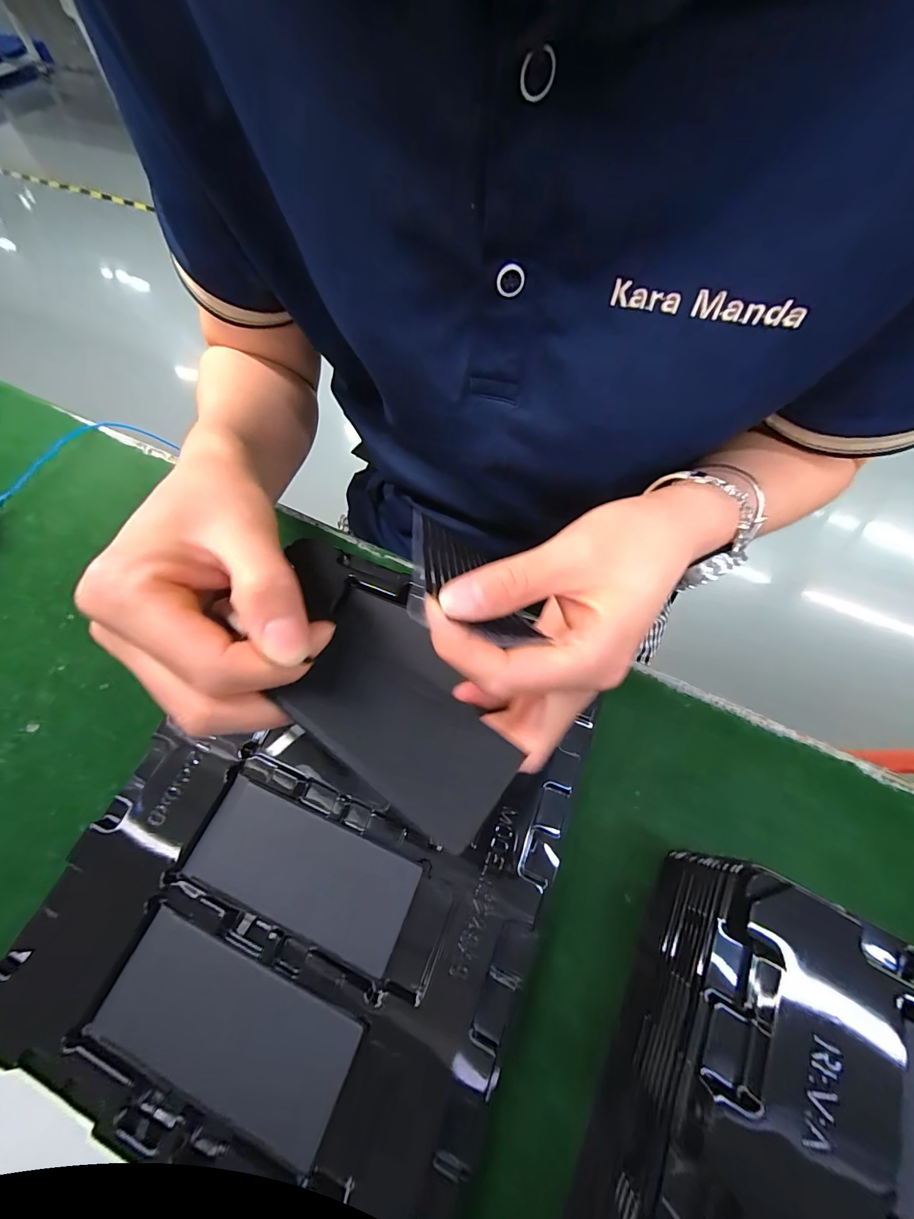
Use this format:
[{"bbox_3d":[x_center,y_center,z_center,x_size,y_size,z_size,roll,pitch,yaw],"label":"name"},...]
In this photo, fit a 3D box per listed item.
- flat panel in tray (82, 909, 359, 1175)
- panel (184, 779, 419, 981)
[{"bbox_3d":[-0.100,0.179,0.179,0.108,0.004,0.049,20,63,12],"label":"flat panel in tray"},{"bbox_3d":[-0.076,0.128,0.206,0.108,0.007,0.048,19,63,12],"label":"panel"}]

